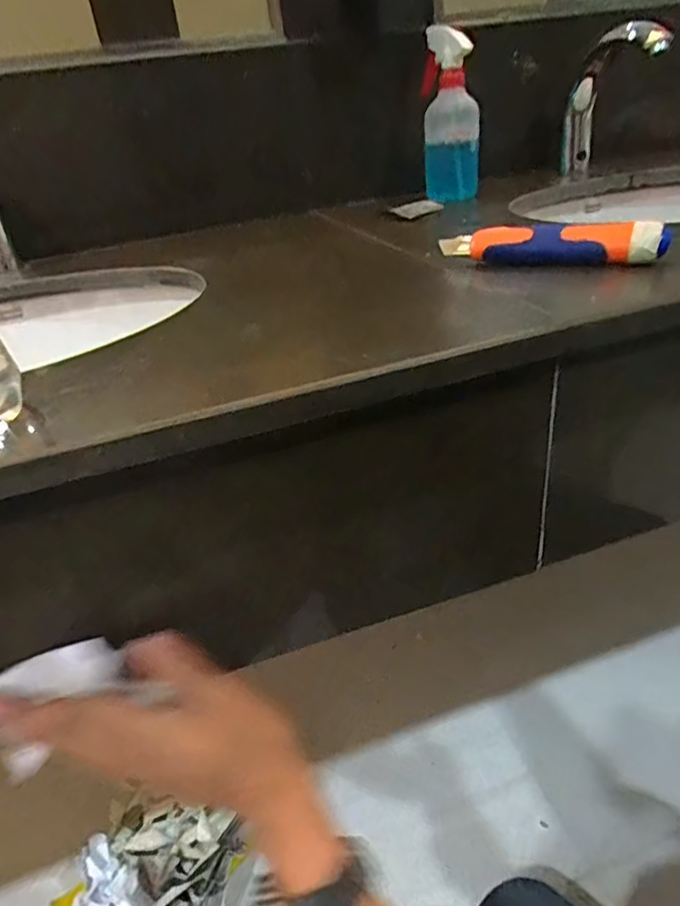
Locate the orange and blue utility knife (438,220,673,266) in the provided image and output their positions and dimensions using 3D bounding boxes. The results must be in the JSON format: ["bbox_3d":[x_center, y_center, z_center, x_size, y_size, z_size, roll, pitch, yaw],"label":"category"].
[{"bbox_3d":[0.157,-0.161,0.432,0.164,0.028,0.036,10,35,23],"label":"orange and blue utility knife"}]

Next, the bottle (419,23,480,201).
[{"bbox_3d":[0.138,-0.415,0.704,0.070,0.183,0.093,1,32,13],"label":"bottle"}]

